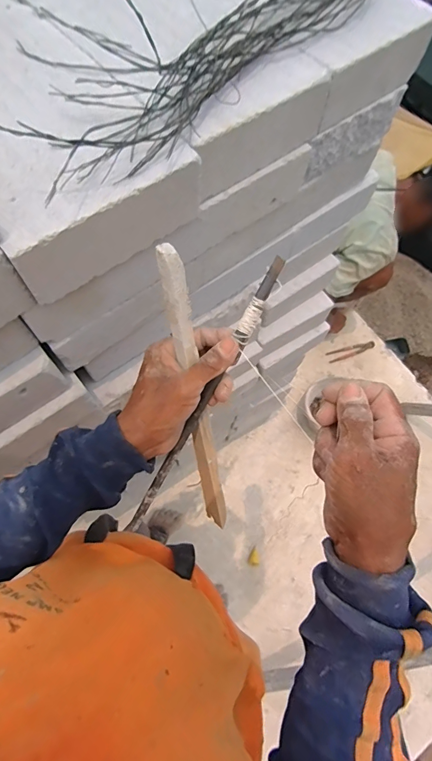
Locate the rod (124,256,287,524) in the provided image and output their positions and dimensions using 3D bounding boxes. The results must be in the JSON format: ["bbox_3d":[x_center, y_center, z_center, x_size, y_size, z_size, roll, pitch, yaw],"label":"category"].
[{"bbox_3d":[-0.018,0.029,0.371,0.016,0.010,0.310,34,107,11],"label":"rod"}]

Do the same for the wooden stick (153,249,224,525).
[{"bbox_3d":[-0.017,0.039,0.395,0.021,0.350,0.014,-14,38,-8],"label":"wooden stick"}]

